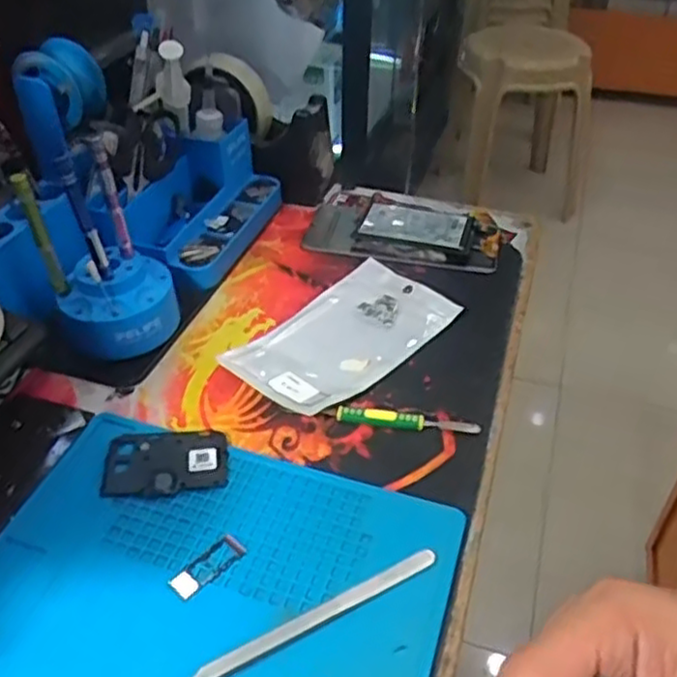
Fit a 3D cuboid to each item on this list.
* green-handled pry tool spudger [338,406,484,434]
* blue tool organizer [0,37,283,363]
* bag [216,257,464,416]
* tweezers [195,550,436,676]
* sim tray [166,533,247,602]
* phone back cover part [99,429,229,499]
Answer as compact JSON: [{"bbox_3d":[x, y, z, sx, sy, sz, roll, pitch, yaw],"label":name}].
[{"bbox_3d":[0.043,0.051,0.446,0.087,0.008,0.012,6,41,6],"label":"green-handled pry tool spudger"},{"bbox_3d":[-0.148,-0.116,0.525,0.130,0.152,0.238,14,42,15],"label":"blue tool organizer"},{"bbox_3d":[0.003,-0.003,0.502,0.155,0.012,0.084,-32,51,-32],"label":"bag"},{"bbox_3d":[-0.017,0.136,0.342,0.148,0.006,0.010,-20,45,-23],"label":"tweezers"},{"bbox_3d":[-0.067,0.115,0.367,0.015,0.004,0.041,32,50,31],"label":"sim tray"},{"bbox_3d":[-0.100,0.071,0.421,0.069,0.005,0.048,-3,41,-4],"label":"phone back cover part"}]

